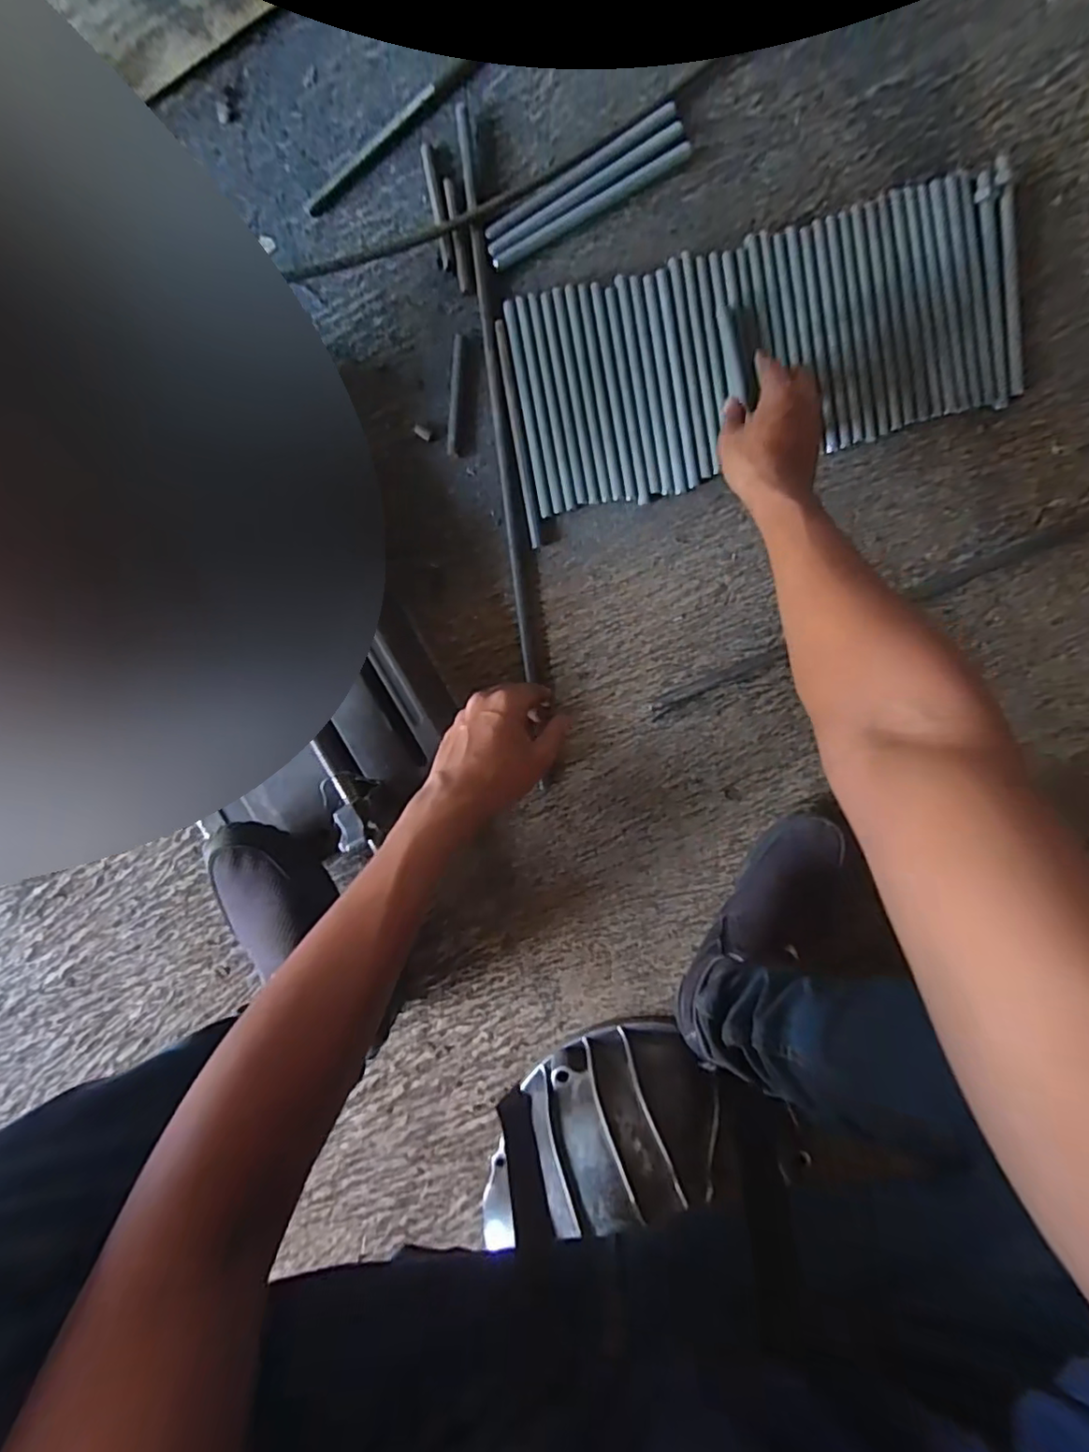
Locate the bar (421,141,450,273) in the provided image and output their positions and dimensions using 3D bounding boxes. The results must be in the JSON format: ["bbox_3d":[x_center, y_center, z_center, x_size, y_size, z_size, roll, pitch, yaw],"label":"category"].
[{"bbox_3d":[-0.101,-0.490,0.553,0.011,0.007,0.115,-9,94,4],"label":"bar"}]

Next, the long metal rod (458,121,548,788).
[{"bbox_3d":[-0.038,-0.260,0.578,0.015,0.012,0.639,-6,95,4],"label":"long metal rod"}]

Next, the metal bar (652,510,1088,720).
[{"bbox_3d":[0.342,-0.118,0.568,0.502,0.012,0.019,-24,93,5],"label":"metal bar"}]

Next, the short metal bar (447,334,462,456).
[{"bbox_3d":[-0.087,-0.321,0.569,0.008,0.004,0.110,5,95,3],"label":"short metal bar"}]

